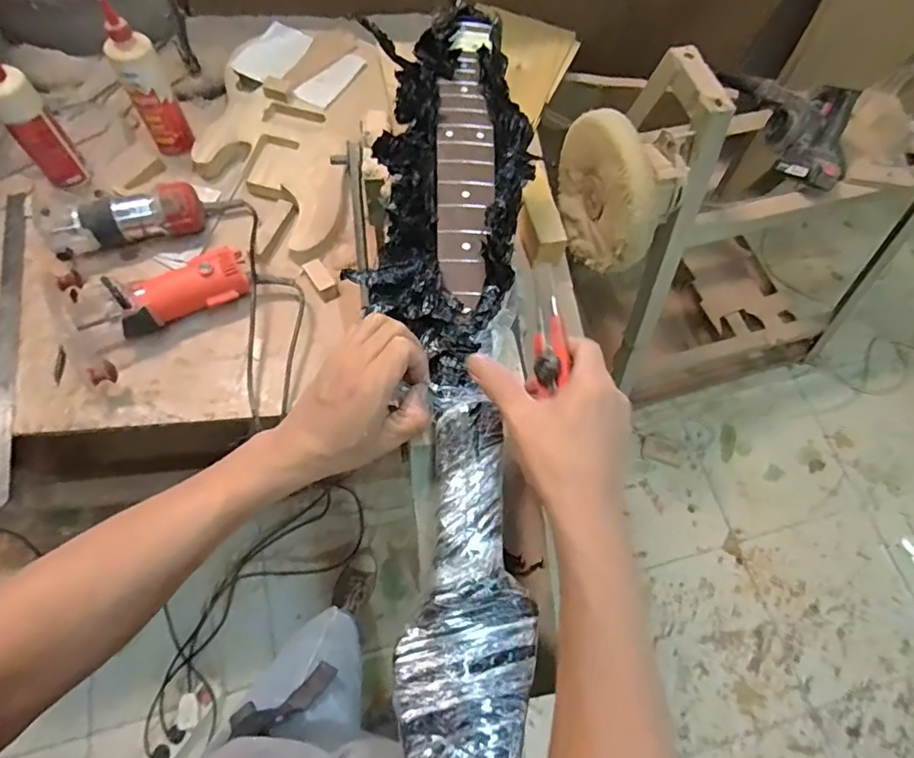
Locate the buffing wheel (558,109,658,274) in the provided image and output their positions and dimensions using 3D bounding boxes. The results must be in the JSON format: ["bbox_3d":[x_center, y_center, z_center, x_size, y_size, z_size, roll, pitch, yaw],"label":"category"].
[{"bbox_3d":[0.257,-0.324,0.947,0.062,0.274,0.259,-16,68,-10],"label":"buffing wheel"}]

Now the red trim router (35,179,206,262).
[{"bbox_3d":[-0.513,-0.242,0.841,0.218,0.080,0.071,-19,69,-12],"label":"red trim router"}]

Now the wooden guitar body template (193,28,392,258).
[{"bbox_3d":[-0.287,-0.441,0.955,0.289,0.036,0.473,10,66,0],"label":"wooden guitar body template"}]

